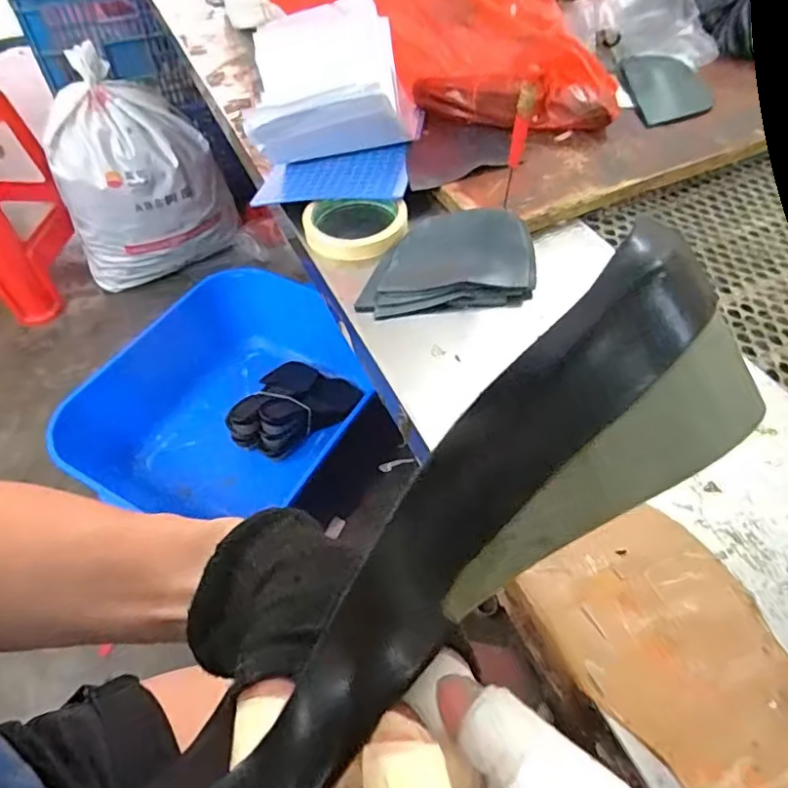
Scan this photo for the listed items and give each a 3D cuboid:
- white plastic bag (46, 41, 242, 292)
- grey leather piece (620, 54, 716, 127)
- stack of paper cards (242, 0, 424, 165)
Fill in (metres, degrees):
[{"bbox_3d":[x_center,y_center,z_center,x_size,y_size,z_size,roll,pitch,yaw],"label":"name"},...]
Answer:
[{"bbox_3d":[-0.646,-0.531,1.441,0.405,0.469,0.230,-22,54,-14],"label":"white plastic bag"},{"bbox_3d":[0.300,-0.335,0.615,0.094,0.017,0.139,-1,52,2],"label":"grey leather piece"},{"bbox_3d":[-0.060,-0.261,0.524,0.142,0.147,0.082,7,52,8],"label":"stack of paper cards"}]

